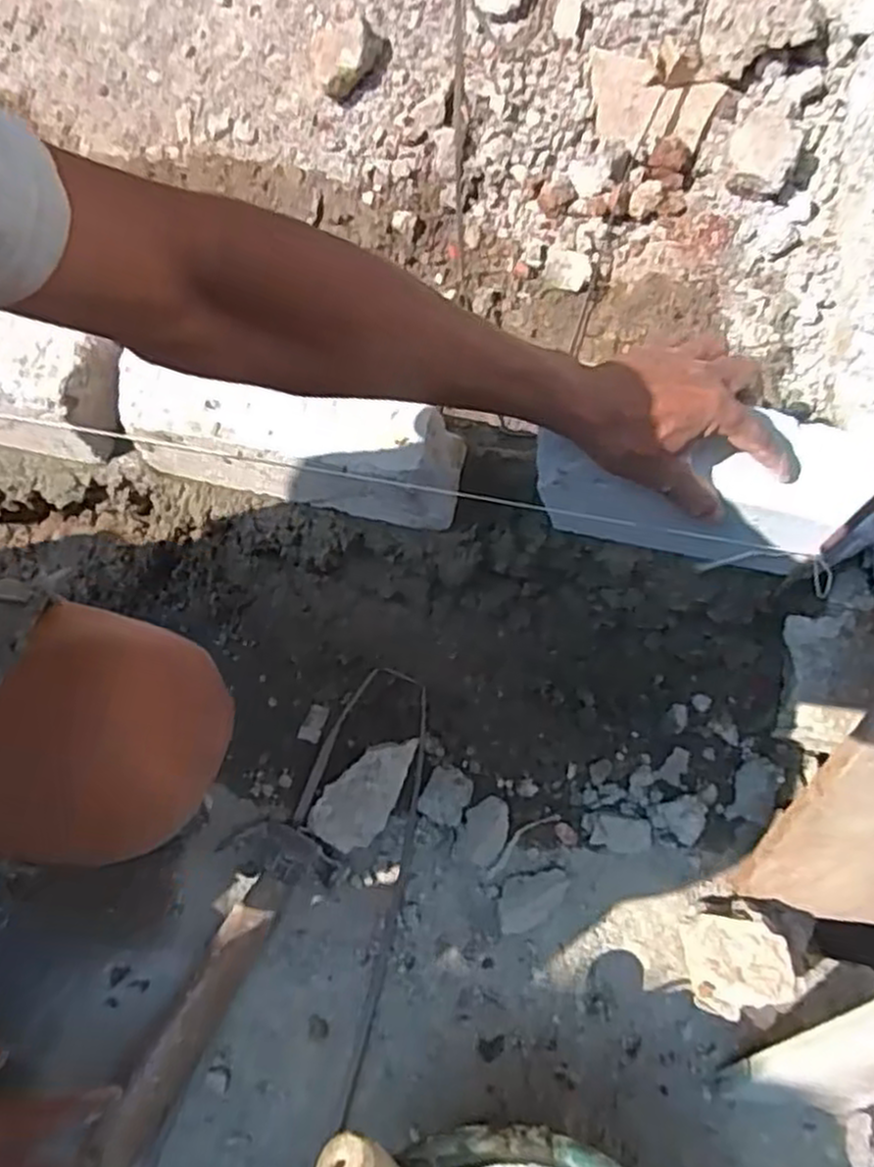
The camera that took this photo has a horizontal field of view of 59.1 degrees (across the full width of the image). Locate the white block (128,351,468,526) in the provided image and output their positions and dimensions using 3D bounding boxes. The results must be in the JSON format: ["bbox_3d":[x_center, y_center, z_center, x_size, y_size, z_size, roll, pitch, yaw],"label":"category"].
[{"bbox_3d":[-0.105,-0.112,0.594,0.247,0.089,0.073,14,71,0],"label":"white block"}]

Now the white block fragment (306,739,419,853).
[{"bbox_3d":[-0.059,0.168,0.634,0.053,0.022,0.102,32,74,8],"label":"white block fragment"}]

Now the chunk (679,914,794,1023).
[{"bbox_3d":[0.227,0.291,0.594,0.072,0.048,0.069,-4,72,-6],"label":"chunk"}]

